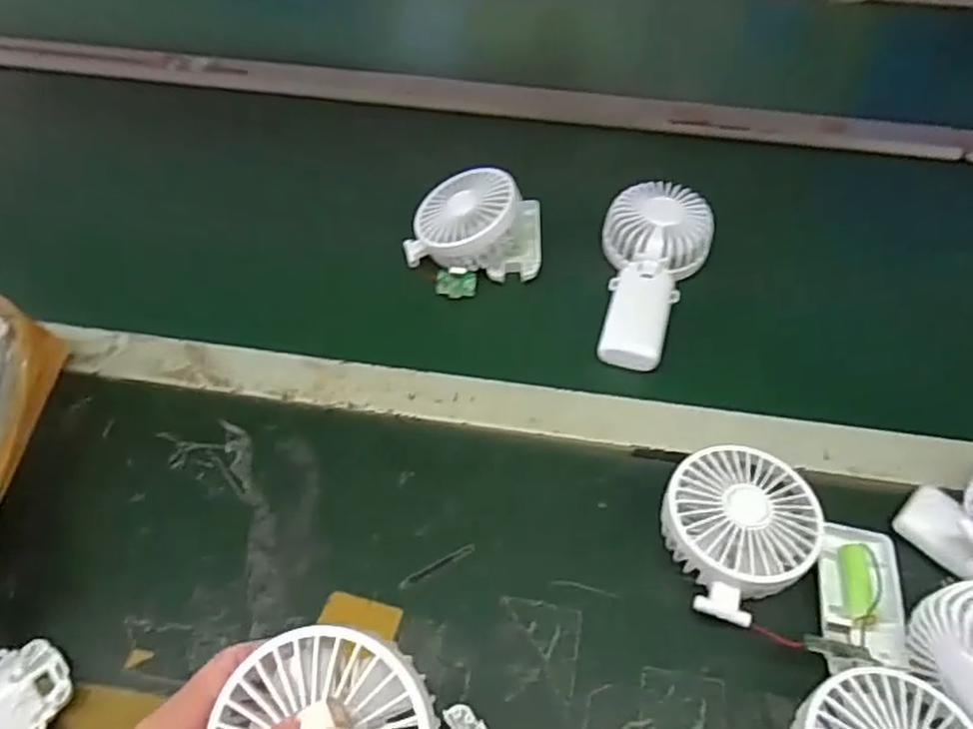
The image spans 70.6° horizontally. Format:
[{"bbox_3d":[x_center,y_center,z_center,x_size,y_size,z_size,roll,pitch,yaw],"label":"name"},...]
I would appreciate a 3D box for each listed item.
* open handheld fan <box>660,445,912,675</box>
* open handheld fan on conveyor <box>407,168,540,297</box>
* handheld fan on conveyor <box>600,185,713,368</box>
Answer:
[{"bbox_3d":[0.176,0.114,0.403,0.149,0.041,0.104,24,55,18],"label":"open handheld fan"},{"bbox_3d":[-0.009,-0.118,0.568,0.113,0.053,0.099,0,51,0],"label":"open handheld fan on conveyor"},{"bbox_3d":[0.129,-0.077,0.550,0.090,0.035,0.179,16,55,11],"label":"handheld fan on conveyor"}]

